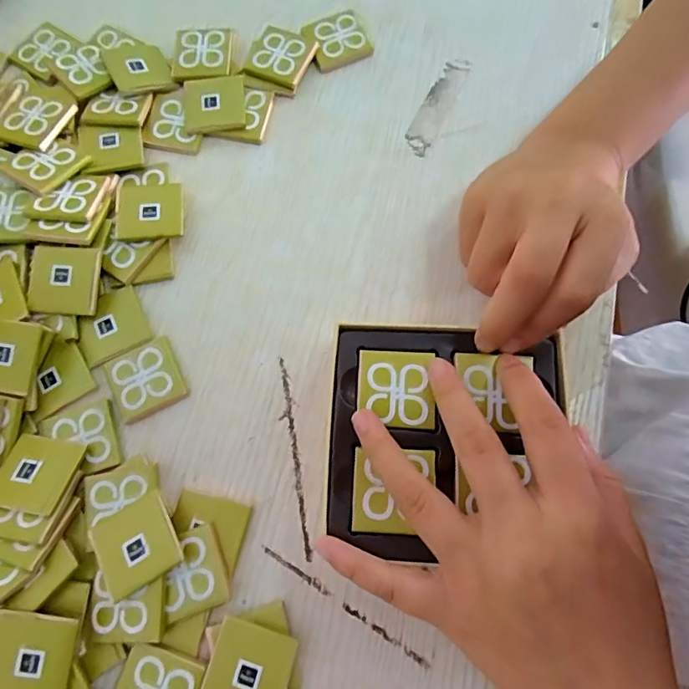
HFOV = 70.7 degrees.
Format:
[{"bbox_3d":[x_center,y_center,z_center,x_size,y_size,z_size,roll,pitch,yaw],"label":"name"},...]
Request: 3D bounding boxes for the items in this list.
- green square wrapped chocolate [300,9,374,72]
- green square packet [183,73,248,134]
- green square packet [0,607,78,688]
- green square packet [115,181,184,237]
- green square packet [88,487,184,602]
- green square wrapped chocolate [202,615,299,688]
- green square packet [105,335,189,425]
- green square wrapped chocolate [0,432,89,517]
[{"bbox_3d":[-0.005,-0.195,0.310,0.036,0.007,0.038,-26,76,-7],"label":"green square wrapped chocolate"},{"bbox_3d":[-0.079,-0.147,0.297,0.037,0.006,0.036,-6,75,-1],"label":"green square packet"},{"bbox_3d":[-0.138,0.136,0.210,0.035,0.004,0.035,8,75,2],"label":"green square packet"},{"bbox_3d":[-0.111,-0.077,0.276,0.037,0.004,0.039,-7,65,-7],"label":"green square packet"},{"bbox_3d":[-0.097,0.092,0.225,0.036,0.004,0.036,-31,66,-6],"label":"green square packet"},{"bbox_3d":[-0.043,0.145,0.216,0.036,0.007,0.036,17,76,5],"label":"green square wrapped chocolate"},{"bbox_3d":[-0.105,0.018,0.257,0.035,0.004,0.036,-26,76,-7],"label":"green square packet"},{"bbox_3d":[-0.151,0.062,0.237,0.034,0.004,0.036,14,59,1],"label":"green square wrapped chocolate"}]

